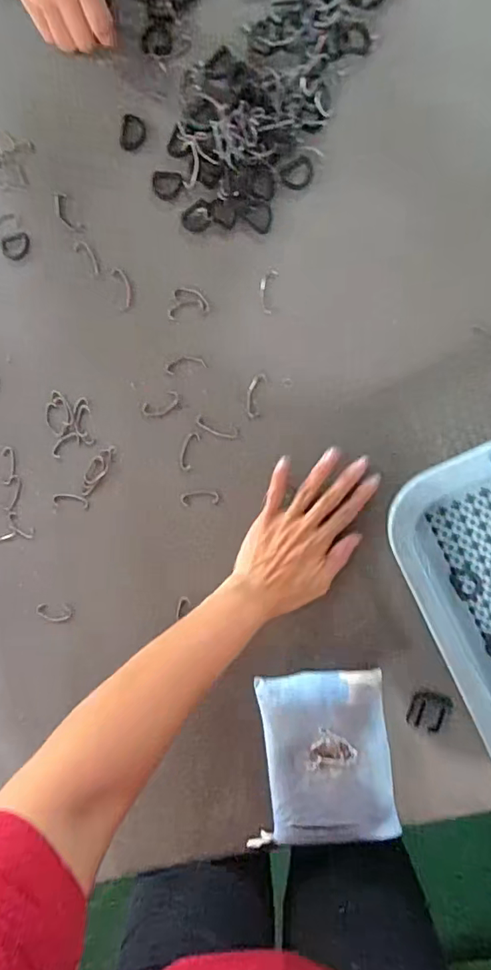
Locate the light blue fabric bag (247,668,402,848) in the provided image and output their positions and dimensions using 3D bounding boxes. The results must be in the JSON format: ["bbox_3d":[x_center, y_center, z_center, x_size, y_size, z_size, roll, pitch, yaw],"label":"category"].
[{"bbox_3d":[0.072,0.261,0.466,0.127,0.033,0.170,-7,94,8],"label":"light blue fabric bag"}]

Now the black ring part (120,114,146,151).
[{"bbox_3d":[-0.102,-0.321,0.448,0.023,0.004,0.030,14,97,6],"label":"black ring part"}]

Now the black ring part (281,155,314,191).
[{"bbox_3d":[0.047,-0.273,0.431,0.028,0.004,0.024,-27,92,9],"label":"black ring part"}]

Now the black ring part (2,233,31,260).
[{"bbox_3d":[-0.220,-0.230,0.475,0.027,0.007,0.021,-31,91,9],"label":"black ring part"}]

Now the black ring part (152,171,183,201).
[{"bbox_3d":[-0.072,-0.274,0.450,0.029,0.004,0.025,10,97,6],"label":"black ring part"}]

